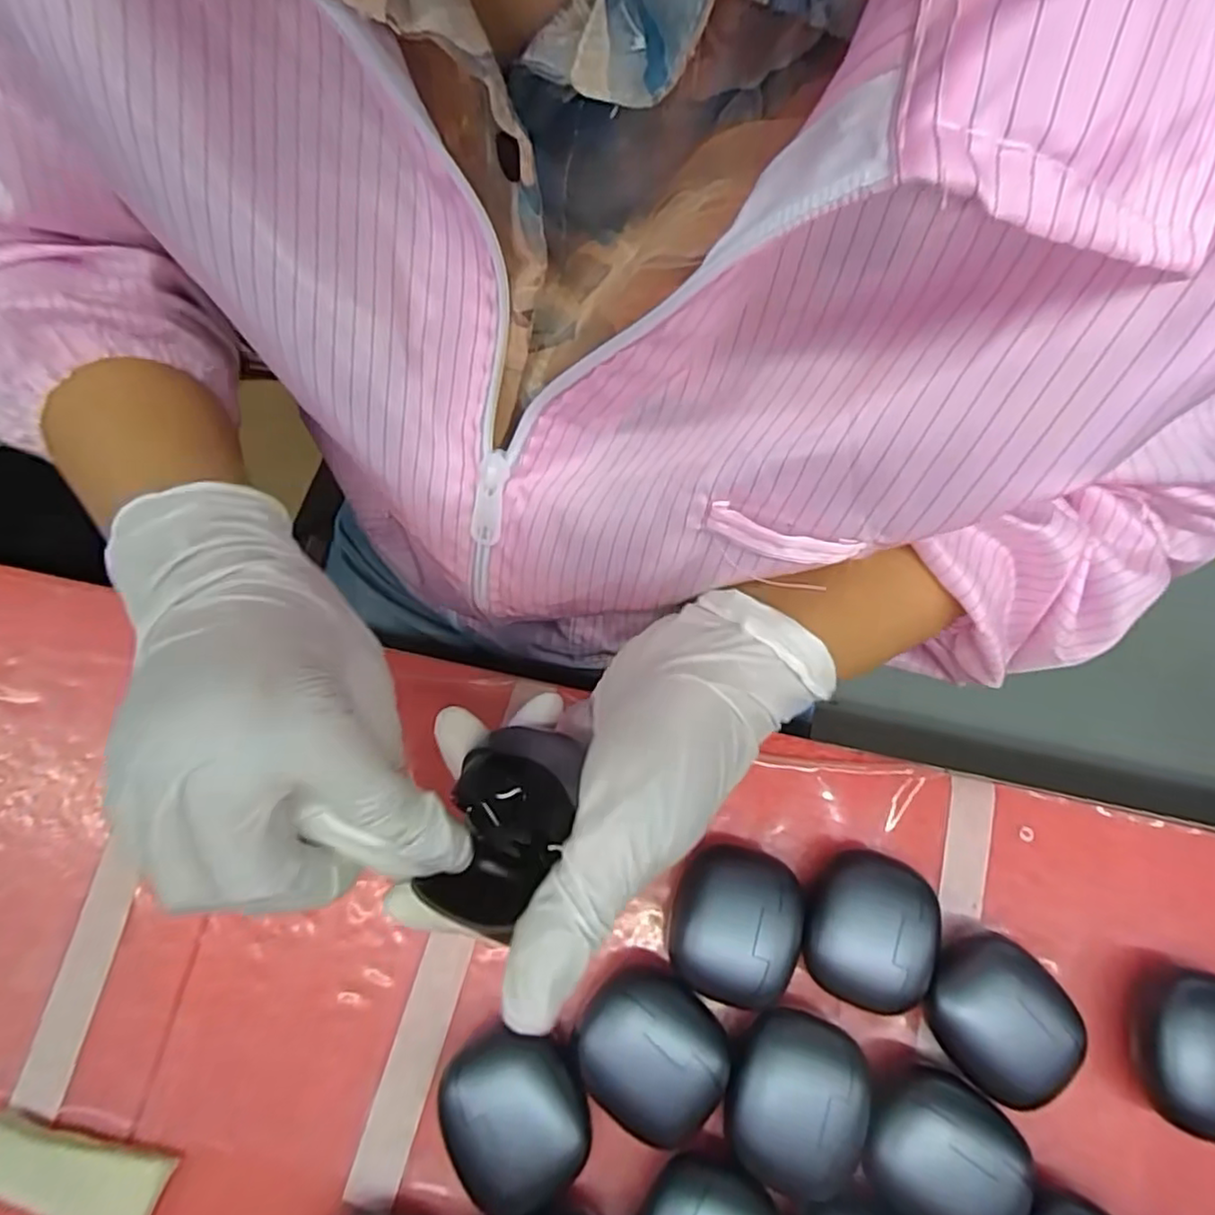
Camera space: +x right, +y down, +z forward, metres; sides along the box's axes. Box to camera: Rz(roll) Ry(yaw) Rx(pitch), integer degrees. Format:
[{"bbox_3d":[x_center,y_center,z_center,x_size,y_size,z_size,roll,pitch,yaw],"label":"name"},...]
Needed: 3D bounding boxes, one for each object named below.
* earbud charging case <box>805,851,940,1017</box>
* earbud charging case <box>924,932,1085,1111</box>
[{"bbox_3d":[0.105,0.129,0.262,0.045,0.030,0.055,22,73,6],"label":"earbud charging case"},{"bbox_3d":[0.153,0.160,0.254,0.048,0.030,0.051,-36,76,-12],"label":"earbud charging case"}]

